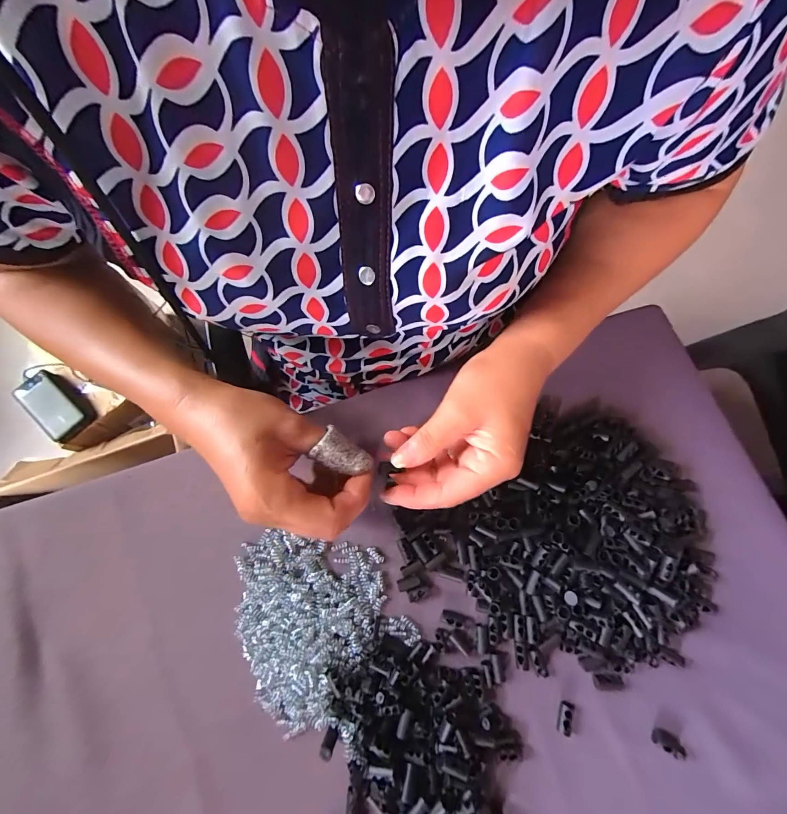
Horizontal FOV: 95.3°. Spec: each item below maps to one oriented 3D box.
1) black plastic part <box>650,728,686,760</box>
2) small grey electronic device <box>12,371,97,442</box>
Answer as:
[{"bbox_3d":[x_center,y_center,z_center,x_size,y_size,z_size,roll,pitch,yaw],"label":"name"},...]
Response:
[{"bbox_3d":[0.188,0.229,0.246,0.018,0.010,0.011,31,77,10],"label":"black plastic part"},{"bbox_3d":[-0.660,-0.003,0.698,0.153,0.024,0.080,37,69,13],"label":"small grey electronic device"}]

